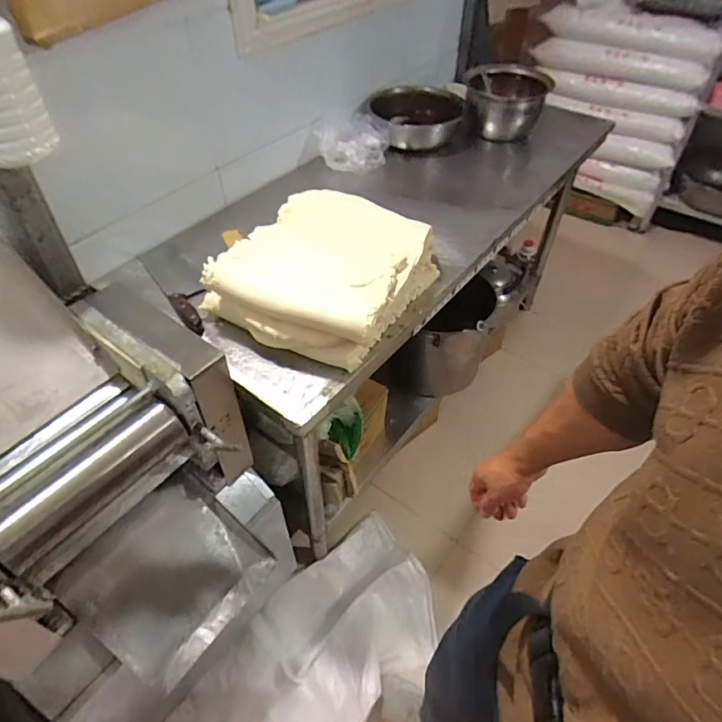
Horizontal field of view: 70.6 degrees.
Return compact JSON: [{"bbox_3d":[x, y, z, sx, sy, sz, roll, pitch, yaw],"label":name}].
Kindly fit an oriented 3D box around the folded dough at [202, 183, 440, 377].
[{"bbox_3d":[-0.059,-0.171,0.977,0.325,0.130,0.378,25,52,22],"label":"folded dough"}]

